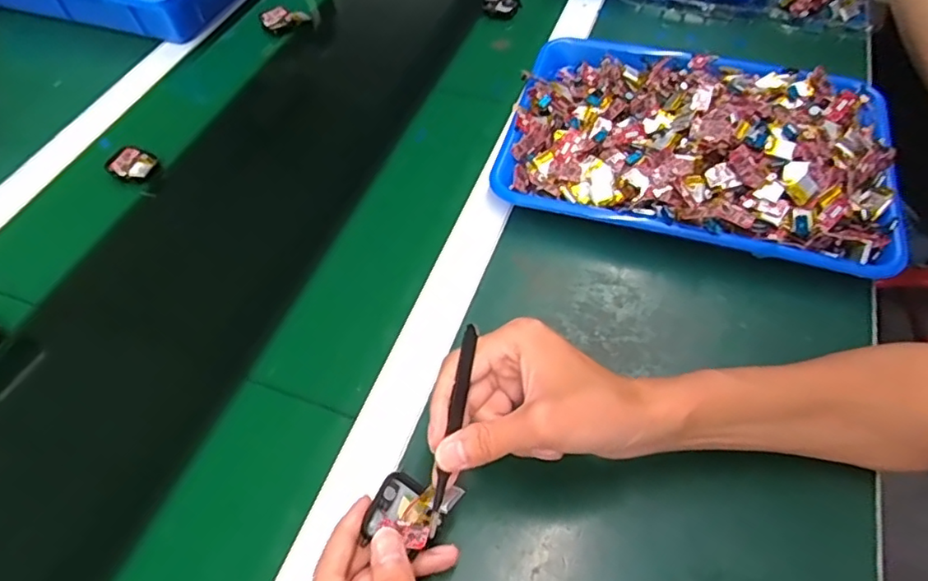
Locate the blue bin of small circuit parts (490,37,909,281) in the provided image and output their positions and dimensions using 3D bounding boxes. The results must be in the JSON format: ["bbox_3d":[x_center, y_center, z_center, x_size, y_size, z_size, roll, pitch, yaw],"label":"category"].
[{"bbox_3d":[0.214,-0.141,0.533,0.333,0.065,0.251,13,56,13],"label":"blue bin of small circuit parts"}]

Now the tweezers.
[{"bbox_3d":[-0.004,0.072,0.342,0.009,0.010,0.104,10,78,11],"label":"tweezers"}]

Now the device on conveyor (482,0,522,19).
[{"bbox_3d":[0.047,-0.355,0.726,0.047,0.025,0.043,0,54,4],"label":"device on conveyor"}]

